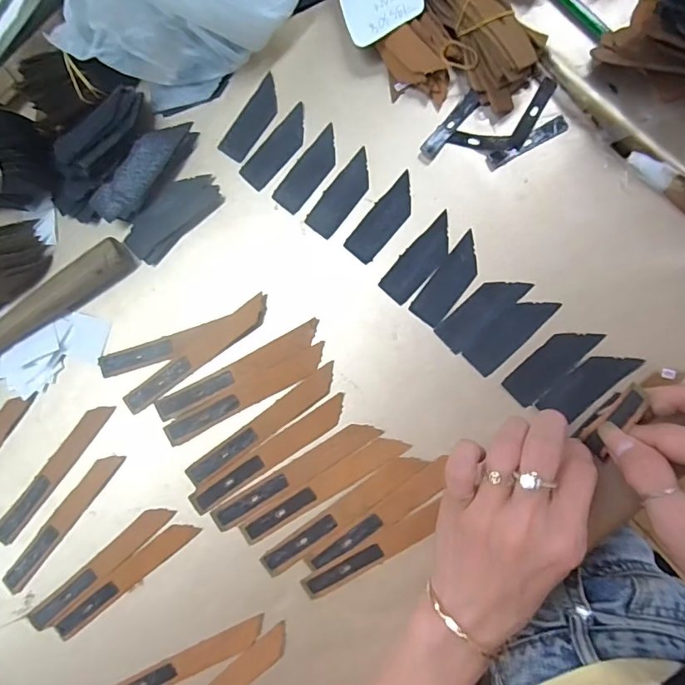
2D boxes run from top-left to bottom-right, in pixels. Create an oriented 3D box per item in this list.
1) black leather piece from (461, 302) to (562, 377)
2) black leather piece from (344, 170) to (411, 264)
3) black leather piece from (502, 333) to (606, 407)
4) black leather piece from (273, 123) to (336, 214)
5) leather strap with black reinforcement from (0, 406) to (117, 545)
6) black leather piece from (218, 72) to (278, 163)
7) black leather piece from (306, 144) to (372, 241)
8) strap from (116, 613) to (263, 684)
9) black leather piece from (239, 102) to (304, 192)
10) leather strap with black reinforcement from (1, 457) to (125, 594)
[{"bbox_3d":[0.109,-0.007,0.306,0.063,0.004,0.022,-42,82,3],"label":"black leather piece"},{"bbox_3d":[0.029,-0.085,0.324,0.024,0.004,0.063,40,92,9],"label":"black leather piece"},{"bbox_3d":[0.132,0.013,0.300,0.063,0.004,0.022,-43,82,3],"label":"black leather piece"},{"bbox_3d":[-0.023,-0.122,0.336,0.024,0.004,0.063,40,92,9],"label":"black leather piece"},{"bbox_3d":[-0.212,0.094,0.345,0.018,0.004,0.124,38,92,9],"label":"leather strap with black reinforcement"},{"bbox_3d":[-0.065,-0.164,0.345,0.022,0.004,0.064,35,91,9],"label":"black leather piece"},{"bbox_3d":[0.001,-0.104,0.331,0.023,0.004,0.063,39,92,9],"label":"black leather piece"},{"bbox_3d":[-0.107,0.220,0.322,0.122,0.004,0.017,-28,83,5],"label":"strap"},{"bbox_3d":[-0.047,-0.140,0.340,0.024,0.004,0.064,44,92,8],"label":"black leather piece"},{"bbox_3d":[-0.203,0.129,0.342,0.019,0.004,0.124,40,92,9],"label":"leather strap with black reinforcement"}]

